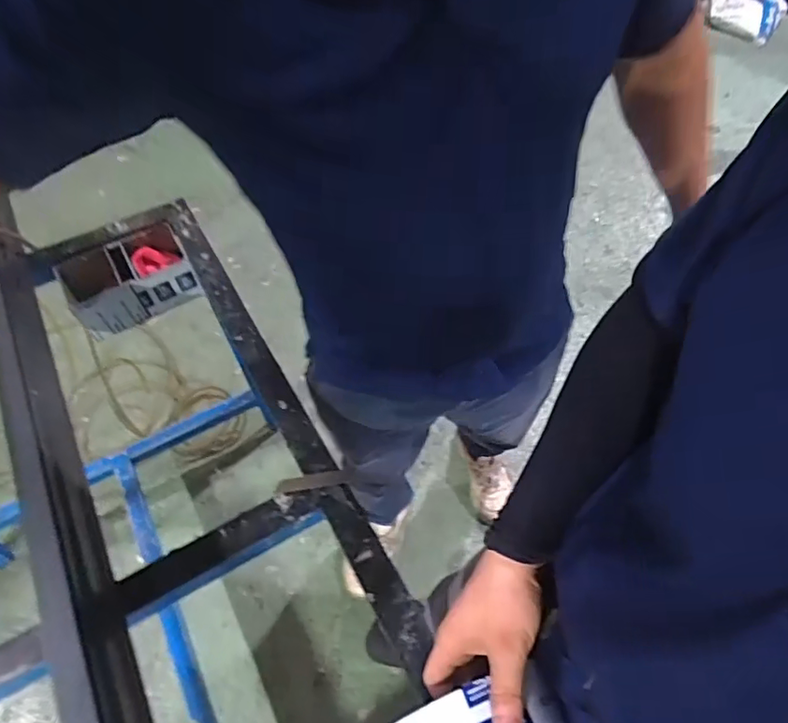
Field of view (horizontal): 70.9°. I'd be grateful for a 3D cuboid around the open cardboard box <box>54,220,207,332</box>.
[{"bbox_3d":[-0.461,-0.144,0.982,0.197,0.107,0.118,-26,58,-15],"label":"open cardboard box"}]

